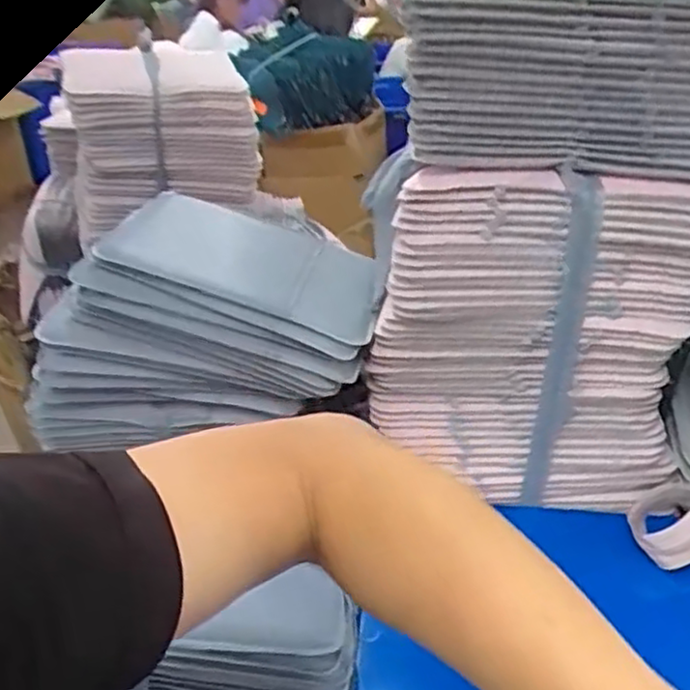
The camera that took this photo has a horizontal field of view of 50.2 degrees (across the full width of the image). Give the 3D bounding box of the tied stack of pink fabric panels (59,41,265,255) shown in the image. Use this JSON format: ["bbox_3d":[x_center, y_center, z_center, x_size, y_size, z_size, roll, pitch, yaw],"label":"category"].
[{"bbox_3d":[-0.342,-0.372,1.313,0.324,0.269,0.315,-15,32,-21],"label":"tied stack of pink fabric panels"}]

